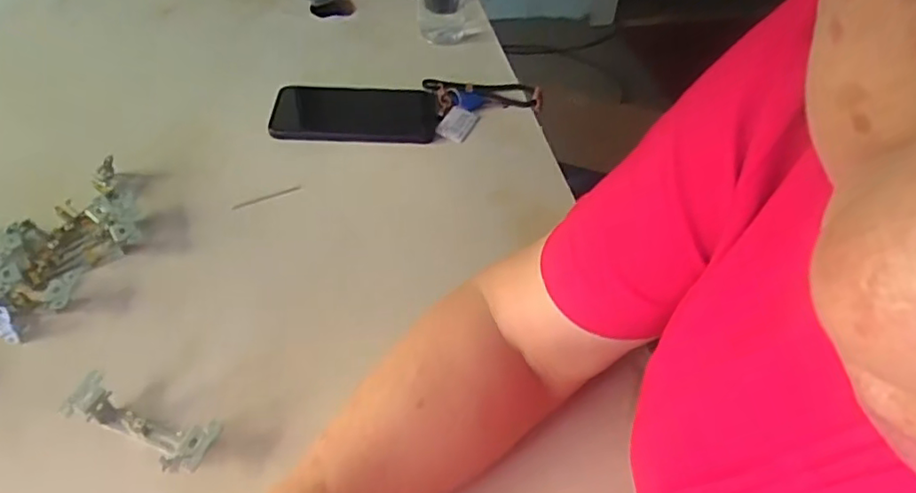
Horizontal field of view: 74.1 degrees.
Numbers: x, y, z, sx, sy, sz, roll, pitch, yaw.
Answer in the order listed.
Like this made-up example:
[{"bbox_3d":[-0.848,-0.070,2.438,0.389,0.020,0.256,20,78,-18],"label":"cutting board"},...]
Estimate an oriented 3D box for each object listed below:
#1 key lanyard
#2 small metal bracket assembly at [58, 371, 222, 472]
[{"bbox_3d":[0.031,-0.154,0.647,0.118,0.016,0.096,-7,50,-9],"label":"key lanyard"},{"bbox_3d":[-0.203,0.115,0.392,0.104,0.024,0.032,18,51,12],"label":"small metal bracket assembly"}]

